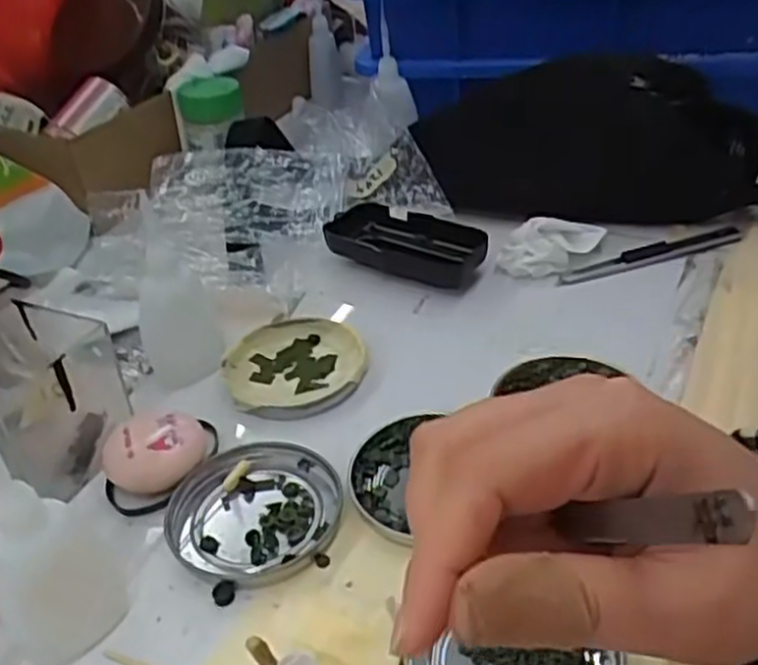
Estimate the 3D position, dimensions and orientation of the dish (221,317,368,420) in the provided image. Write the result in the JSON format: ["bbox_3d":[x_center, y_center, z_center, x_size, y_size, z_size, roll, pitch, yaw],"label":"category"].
[{"bbox_3d":[-0.048,0.019,0.451,0.079,0.013,0.074,-4,36,3],"label":"dish"}]

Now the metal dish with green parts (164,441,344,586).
[{"bbox_3d":[-0.058,0.081,0.364,0.074,0.008,0.078,-4,36,3],"label":"metal dish with green parts"}]

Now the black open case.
[{"bbox_3d":[0.017,-0.061,0.534,0.109,0.024,0.049,12,40,22],"label":"black open case"}]

